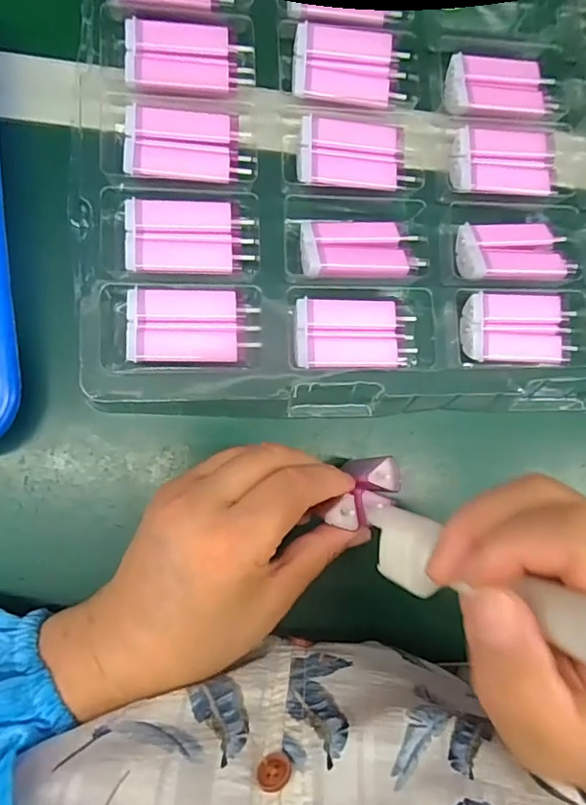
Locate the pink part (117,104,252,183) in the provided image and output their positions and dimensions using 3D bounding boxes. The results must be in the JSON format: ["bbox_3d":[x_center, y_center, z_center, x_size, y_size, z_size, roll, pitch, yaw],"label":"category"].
[{"bbox_3d":[-0.059,-0.146,0.303,0.068,0.006,0.040,-3,85,-8],"label":"pink part"}]

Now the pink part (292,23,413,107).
[{"bbox_3d":[0.035,-0.201,0.326,0.068,0.019,0.040,3,84,-8],"label":"pink part"}]

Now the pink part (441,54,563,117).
[{"bbox_3d":[0.132,-0.197,0.342,0.071,0.018,0.041,0,85,-8],"label":"pink part"}]

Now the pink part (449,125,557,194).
[{"bbox_3d":[0.132,-0.150,0.333,0.065,0.009,0.043,-1,85,-8],"label":"pink part"}]

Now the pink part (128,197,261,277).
[{"bbox_3d":[-0.056,-0.092,0.298,0.068,0.008,0.040,-2,85,-8],"label":"pink part"}]

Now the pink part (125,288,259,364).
[{"bbox_3d":[-0.054,-0.041,0.291,0.066,0.014,0.040,-2,85,-8],"label":"pink part"}]

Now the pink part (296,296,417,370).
[{"bbox_3d":[0.034,-0.038,0.310,0.066,0.015,0.040,1,84,-8],"label":"pink part"}]

